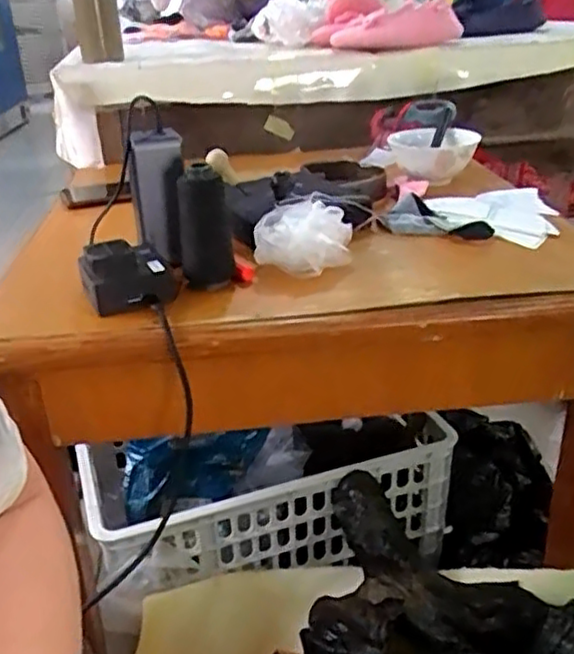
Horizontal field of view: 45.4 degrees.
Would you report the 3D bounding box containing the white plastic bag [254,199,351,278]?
[{"bbox_3d":[0.016,-0.086,0.673,0.095,0.051,0.065,-3,27,0],"label":"white plastic bag"}]

